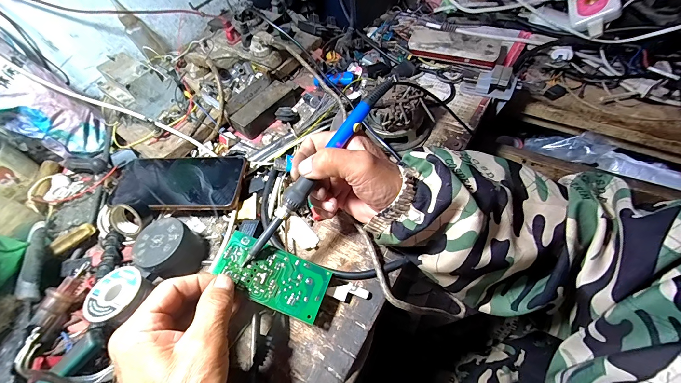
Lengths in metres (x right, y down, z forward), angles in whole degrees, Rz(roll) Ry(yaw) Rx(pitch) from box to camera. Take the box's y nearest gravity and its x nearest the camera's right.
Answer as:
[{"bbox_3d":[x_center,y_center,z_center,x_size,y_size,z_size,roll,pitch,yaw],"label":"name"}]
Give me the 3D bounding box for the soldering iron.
[{"bbox_3d":[-0.020,-0.022,0.273,0.017,0.015,0.215,35,86,21],"label":"soldering iron"}]

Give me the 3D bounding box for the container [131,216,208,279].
[{"bbox_3d":[-0.190,0.063,0.331,0.063,0.043,0.058,-1,61,2],"label":"container"}]

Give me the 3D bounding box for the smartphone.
[{"bbox_3d":[-0.212,-0.013,0.373,0.180,0.011,0.079,2,61,4],"label":"smartphone"}]

